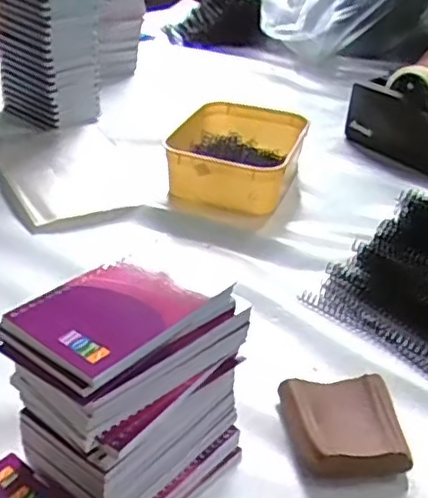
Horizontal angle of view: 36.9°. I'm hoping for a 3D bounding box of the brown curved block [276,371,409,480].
[{"bbox_3d":[0.102,0.133,0.489,0.087,0.026,0.089,-1,31,-10],"label":"brown curved block"}]

